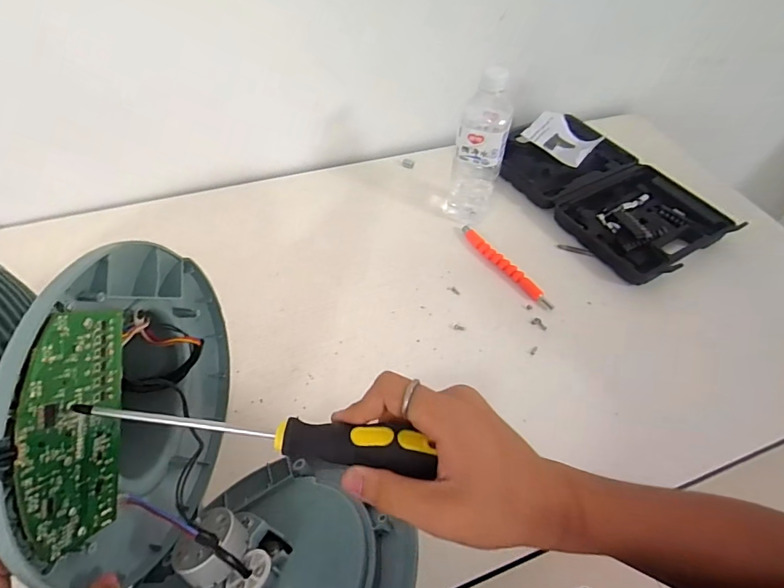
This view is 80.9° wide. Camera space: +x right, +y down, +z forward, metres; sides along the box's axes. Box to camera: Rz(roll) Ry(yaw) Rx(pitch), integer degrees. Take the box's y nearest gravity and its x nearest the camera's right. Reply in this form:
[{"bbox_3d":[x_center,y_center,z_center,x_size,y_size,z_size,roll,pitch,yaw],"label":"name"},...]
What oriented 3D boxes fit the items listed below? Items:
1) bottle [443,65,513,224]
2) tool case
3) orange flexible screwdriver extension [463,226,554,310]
[{"bbox_3d":[0.116,-0.188,0.606,0.067,0.200,0.065,15,55,8],"label":"bottle"},{"bbox_3d":[0.321,-0.170,0.701,0.205,0.050,0.343,-26,61,-20],"label":"tool case"},{"bbox_3d":[0.152,-0.039,0.618,0.016,0.013,0.167,-30,62,-22],"label":"orange flexible screwdriver extension"}]

